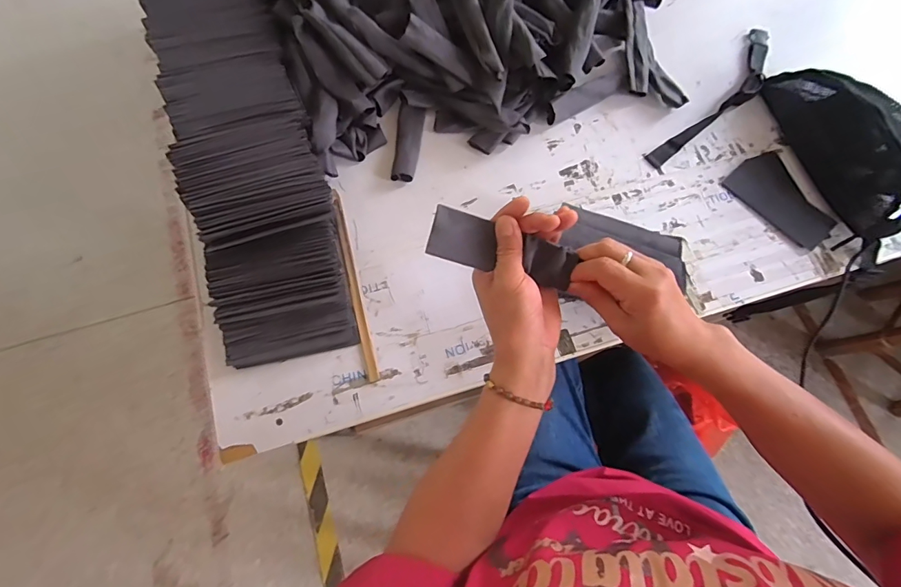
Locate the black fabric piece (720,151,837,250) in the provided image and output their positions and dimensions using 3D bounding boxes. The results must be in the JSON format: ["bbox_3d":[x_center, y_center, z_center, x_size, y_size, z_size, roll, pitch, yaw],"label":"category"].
[{"bbox_3d":[0.486,-0.139,0.640,0.101,0.013,0.151,-41,78,-13],"label":"black fabric piece"}]

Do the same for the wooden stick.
[{"bbox_3d":[-0.128,-0.016,0.572,0.014,0.004,0.261,-14,74,-6],"label":"wooden stick"}]

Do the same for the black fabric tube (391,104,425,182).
[{"bbox_3d":[-0.060,-0.219,0.626,0.034,0.022,0.126,6,73,0],"label":"black fabric tube"}]

